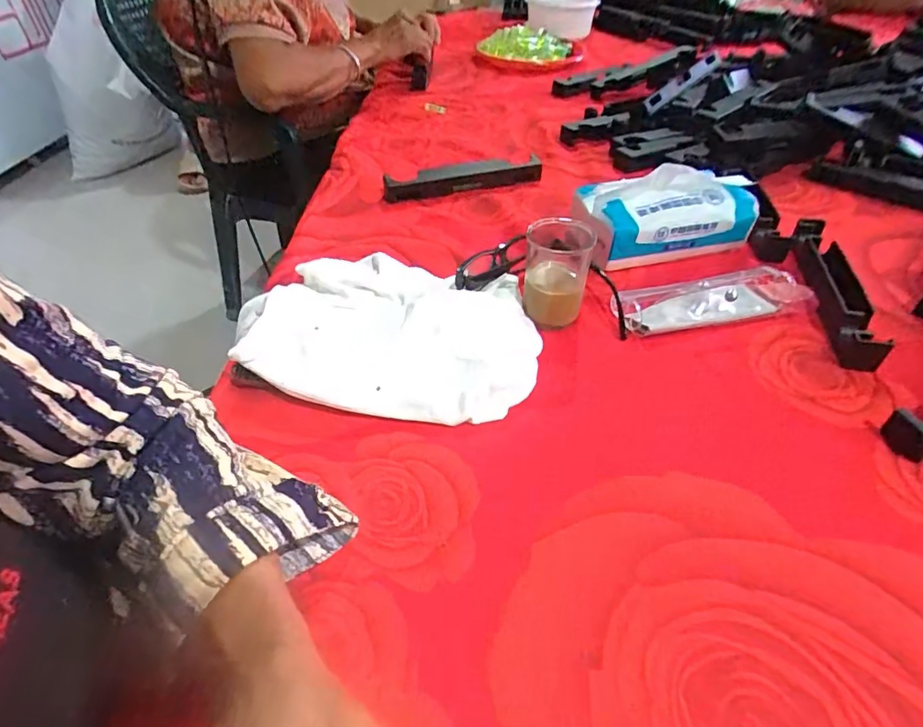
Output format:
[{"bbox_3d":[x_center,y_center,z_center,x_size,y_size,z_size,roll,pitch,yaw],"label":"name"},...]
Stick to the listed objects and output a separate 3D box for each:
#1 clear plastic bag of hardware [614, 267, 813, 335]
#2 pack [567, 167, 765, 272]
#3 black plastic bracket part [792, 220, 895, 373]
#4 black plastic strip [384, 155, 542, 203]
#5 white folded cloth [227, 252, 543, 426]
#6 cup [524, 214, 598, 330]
[{"bbox_3d":[0.216,-0.058,0.442,0.156,0.026,0.052,-11,44,-8],"label":"clear plastic bag of hardware"},{"bbox_3d":[0.196,-0.154,0.500,0.164,0.074,0.083,-12,44,-10],"label":"pack"},{"bbox_3d":[0.326,-0.069,0.443,0.038,0.025,0.192,9,45,12],"label":"black plastic bracket part"},{"bbox_3d":[0.001,-0.230,0.629,0.191,0.029,0.032,-6,45,-6],"label":"black plastic strip"},{"bbox_3d":[-0.066,-0.033,0.415,0.253,0.034,0.175,2,44,5],"label":"white folded cloth"},{"bbox_3d":[0.079,-0.075,0.420,0.052,0.076,0.055,2,44,5],"label":"cup"}]

